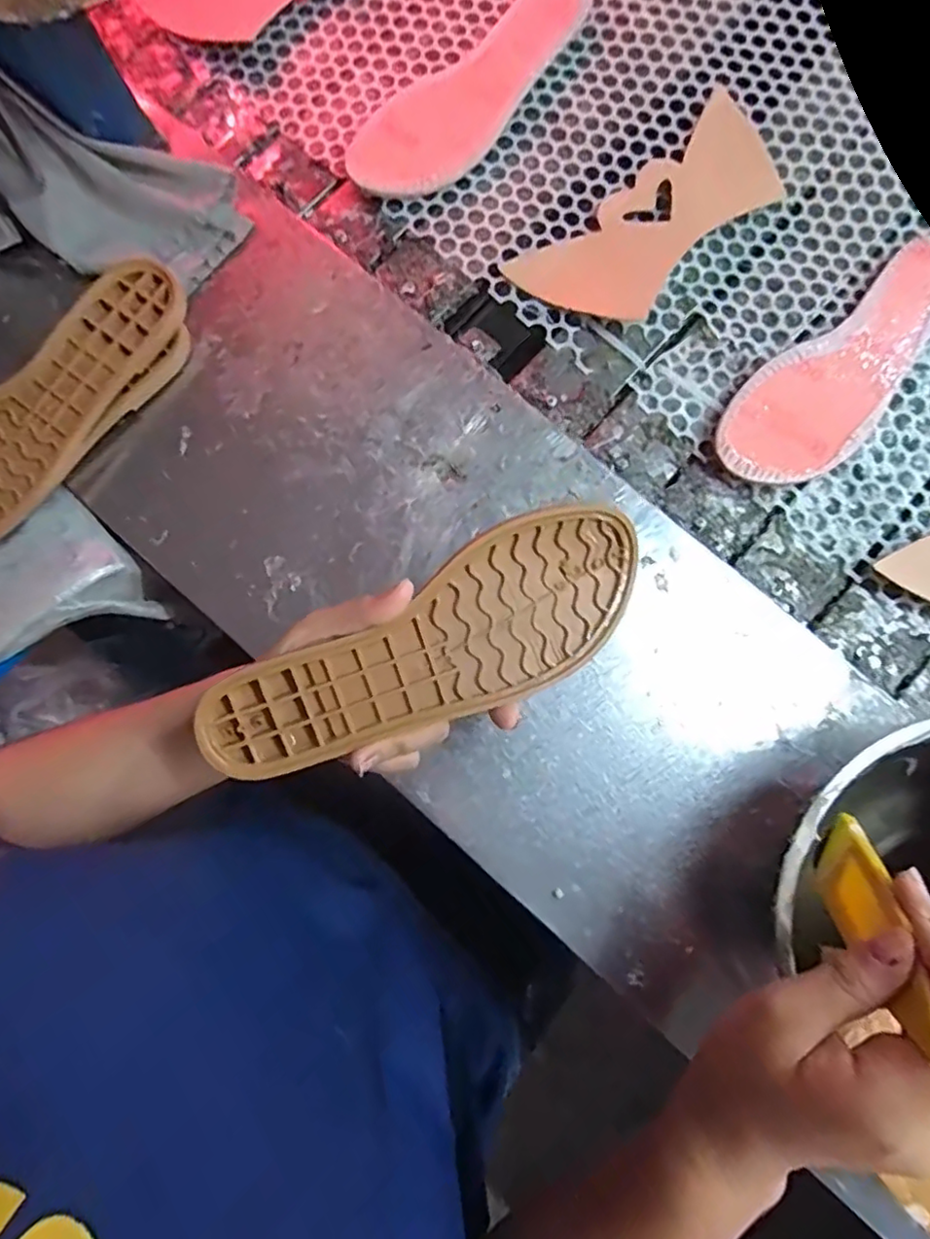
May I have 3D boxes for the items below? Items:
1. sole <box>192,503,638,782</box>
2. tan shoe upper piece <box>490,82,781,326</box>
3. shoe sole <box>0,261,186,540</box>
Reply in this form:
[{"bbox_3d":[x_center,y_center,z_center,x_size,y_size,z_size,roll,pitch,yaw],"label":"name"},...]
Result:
[{"bbox_3d":[-0.019,0.016,0.313,0.235,0.024,0.080,-26,102,-5],"label":"sole"},{"bbox_3d":[0.136,-0.281,0.425,0.207,0.008,0.086,-41,80,-5],"label":"tan shoe upper piece"},{"bbox_3d":[-0.270,-0.119,0.375,0.243,0.028,0.087,-39,83,-7],"label":"shoe sole"}]

